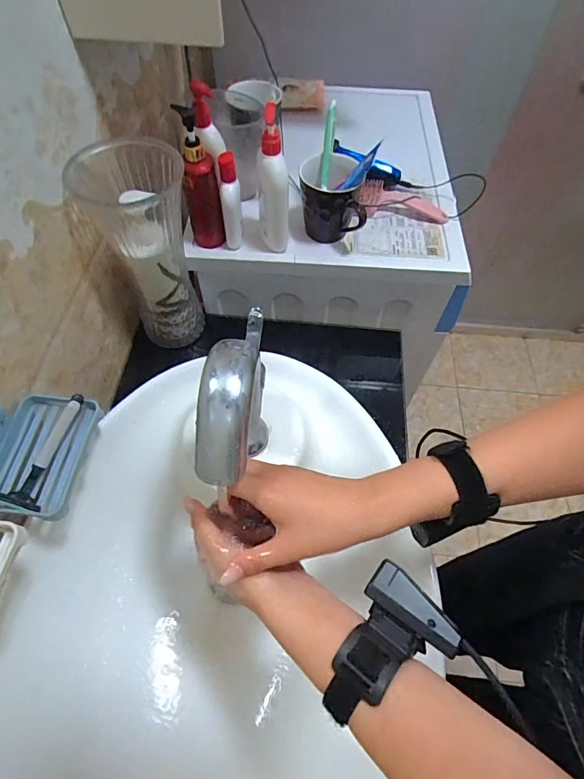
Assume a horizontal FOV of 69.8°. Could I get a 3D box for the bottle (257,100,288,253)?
[{"bbox_3d":[-0.028,-0.297,0.612,0.041,0.208,0.045,-4,59,-4],"label":"bottle"}]

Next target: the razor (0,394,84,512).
[{"bbox_3d":[-0.247,0.060,0.425,0.034,0.018,0.120,12,59,5],"label":"razor"}]

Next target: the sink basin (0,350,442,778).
[{"bbox_3d":[-0.092,0.220,0.455,0.374,0.128,0.570,8,59,3],"label":"sink basin"}]

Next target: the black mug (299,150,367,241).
[{"bbox_3d":[0.060,-0.302,0.674,0.093,0.100,0.120,-3,59,-3],"label":"black mug"}]

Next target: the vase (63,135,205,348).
[{"bbox_3d":[-0.205,-0.197,0.628,0.139,0.278,0.132,-17,61,-12],"label":"vase"}]

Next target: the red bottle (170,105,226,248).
[{"bbox_3d":[-0.136,-0.304,0.618,0.050,0.193,0.049,-8,59,-7],"label":"red bottle"}]

